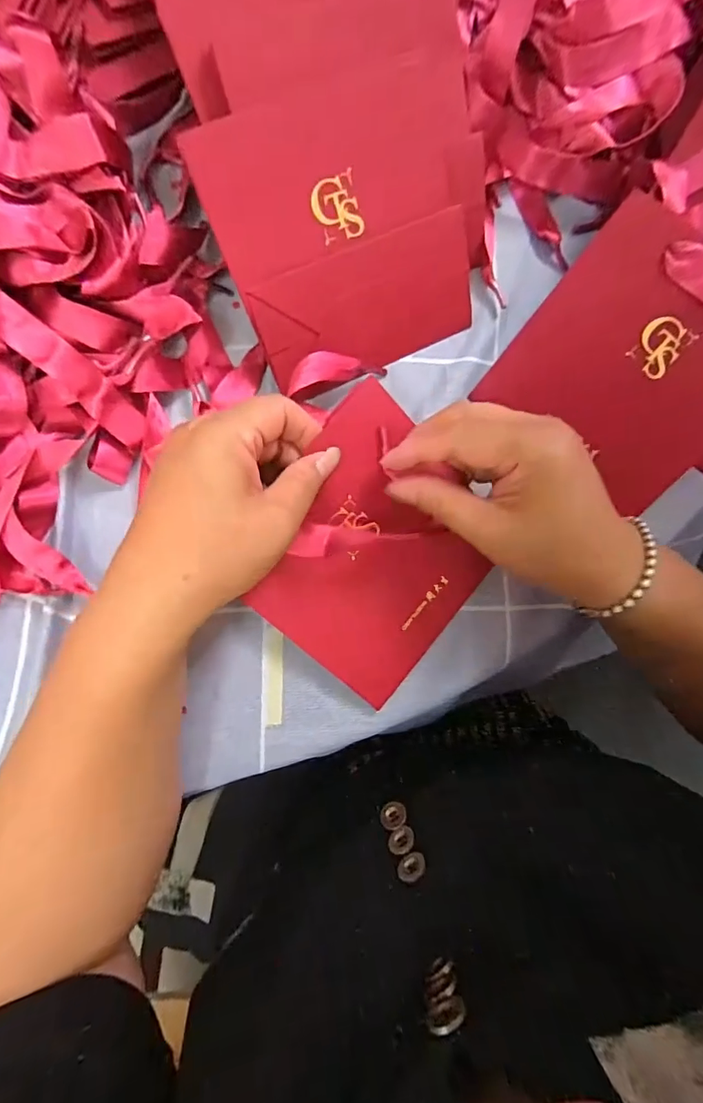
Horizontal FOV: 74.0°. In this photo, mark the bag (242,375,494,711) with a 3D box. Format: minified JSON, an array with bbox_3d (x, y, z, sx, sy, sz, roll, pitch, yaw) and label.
[{"bbox_3d":[0.013,0.002,0.270,0.129,0.032,0.138,40,87,-5],"label":"bag"}]

